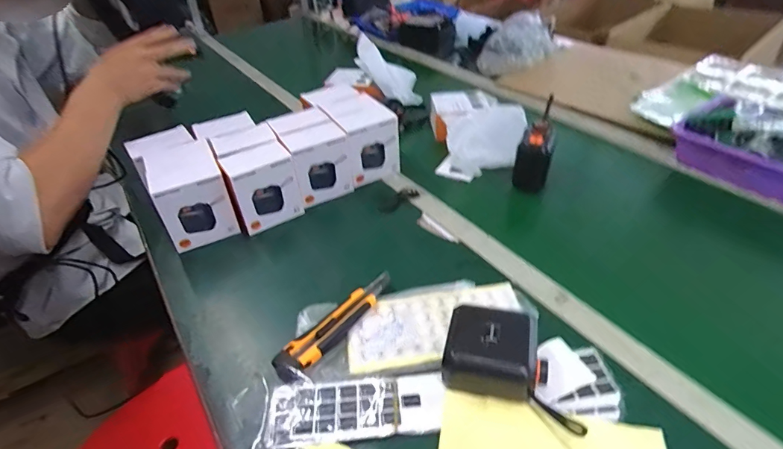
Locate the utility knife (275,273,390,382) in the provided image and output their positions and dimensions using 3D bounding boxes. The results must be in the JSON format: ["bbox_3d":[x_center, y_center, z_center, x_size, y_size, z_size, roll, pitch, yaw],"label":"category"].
[{"bbox_3d":[-0.060,0.118,0.524,0.042,0.013,0.181,28,49,33],"label":"utility knife"}]

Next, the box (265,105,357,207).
[{"bbox_3d":[-0.138,-0.119,0.761,0.107,0.114,0.141,-23,43,-21],"label":"box"}]

